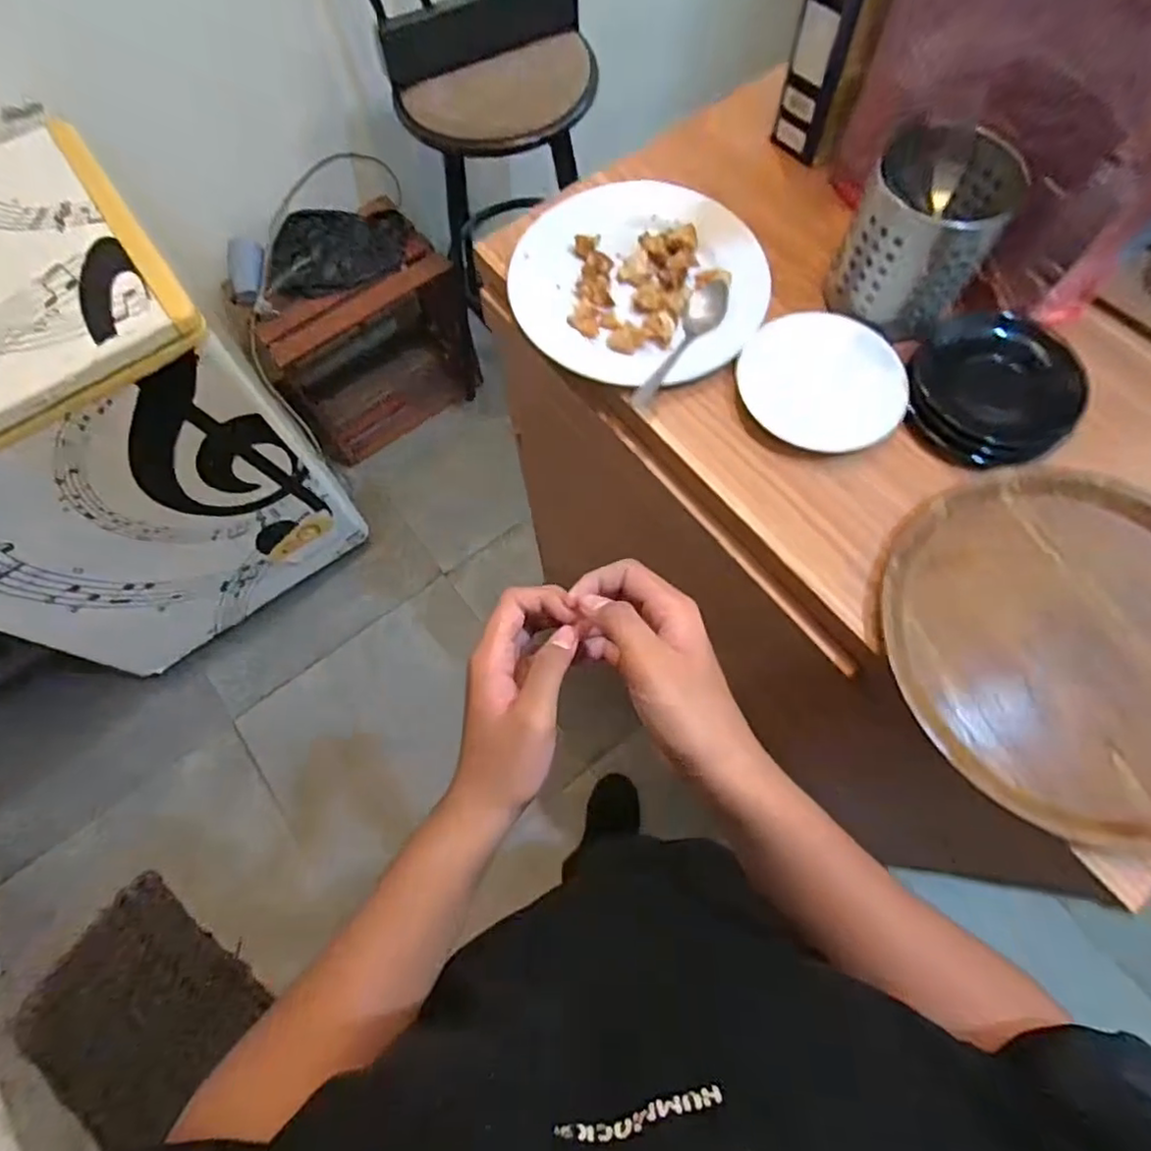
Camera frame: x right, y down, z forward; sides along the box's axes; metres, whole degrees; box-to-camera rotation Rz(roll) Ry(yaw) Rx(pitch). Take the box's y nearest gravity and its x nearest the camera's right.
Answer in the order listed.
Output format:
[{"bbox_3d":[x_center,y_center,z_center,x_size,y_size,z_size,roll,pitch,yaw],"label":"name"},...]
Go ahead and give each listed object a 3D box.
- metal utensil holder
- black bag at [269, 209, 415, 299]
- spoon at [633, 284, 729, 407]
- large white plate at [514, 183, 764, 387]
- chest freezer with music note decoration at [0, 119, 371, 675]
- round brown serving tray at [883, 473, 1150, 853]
[{"bbox_3d":[0.306,-0.304,0.561,0.116,0.106,0.125,28,72,11],"label":"metal utensil holder"},{"bbox_3d":[-0.530,-0.739,1.430,0.315,0.120,0.123,-23,70,-7],"label":"black bag"},{"bbox_3d":[0.103,-0.219,0.599,0.036,0.016,0.153,27,72,11],"label":"spoon"},{"bbox_3d":[0.061,-0.290,0.624,0.252,0.026,0.239,21,71,9],"label":"large white plate"},{"bbox_3d":[-0.901,-0.254,1.219,0.620,0.752,0.489,-33,72,-11],"label":"chest freezer with music note decoration"},{"bbox_3d":[0.392,0.052,0.493,0.287,0.023,0.283,0,69,1],"label":"round brown serving tray"}]

